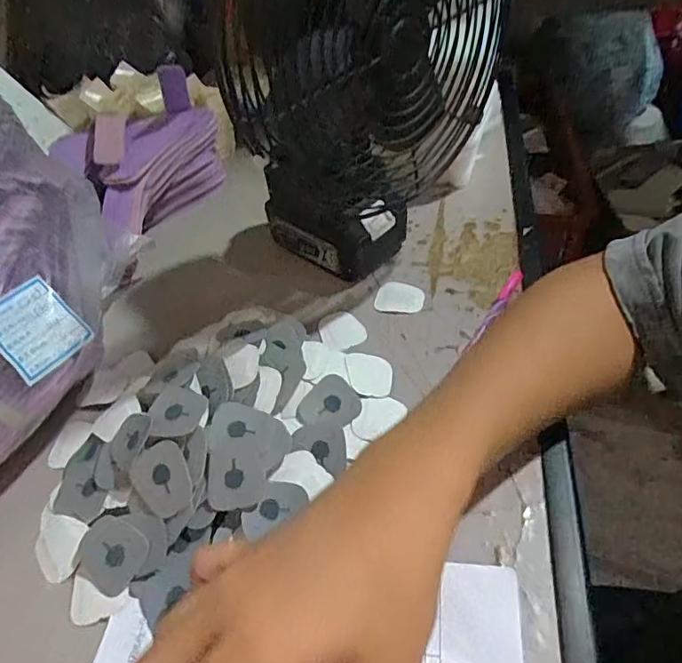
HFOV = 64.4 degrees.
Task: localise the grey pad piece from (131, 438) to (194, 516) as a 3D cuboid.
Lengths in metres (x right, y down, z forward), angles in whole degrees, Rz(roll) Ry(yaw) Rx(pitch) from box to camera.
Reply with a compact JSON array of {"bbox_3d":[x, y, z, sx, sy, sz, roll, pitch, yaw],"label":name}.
[{"bbox_3d":[-0.100,0.083,0.302,0.031,0.004,0.039,-32,77,-2],"label":"grey pad piece"}]

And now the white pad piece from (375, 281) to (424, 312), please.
[{"bbox_3d":[0.047,-0.028,0.434,0.037,0.004,0.031,6,47,12],"label":"white pad piece"}]

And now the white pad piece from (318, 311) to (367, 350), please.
[{"bbox_3d":[0.000,-0.001,0.414,0.030,0.005,0.034,-29,49,-21],"label":"white pad piece"}]

